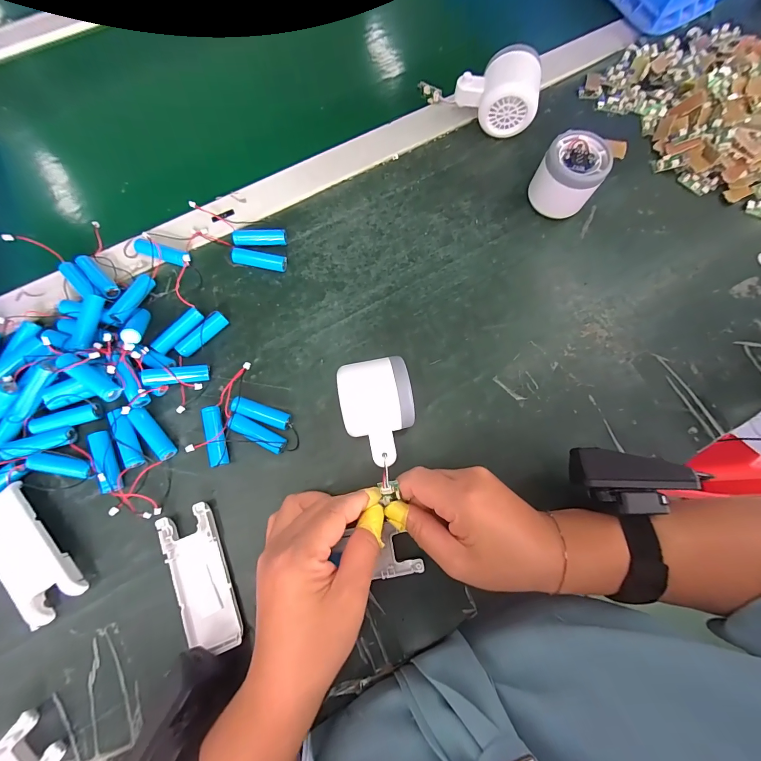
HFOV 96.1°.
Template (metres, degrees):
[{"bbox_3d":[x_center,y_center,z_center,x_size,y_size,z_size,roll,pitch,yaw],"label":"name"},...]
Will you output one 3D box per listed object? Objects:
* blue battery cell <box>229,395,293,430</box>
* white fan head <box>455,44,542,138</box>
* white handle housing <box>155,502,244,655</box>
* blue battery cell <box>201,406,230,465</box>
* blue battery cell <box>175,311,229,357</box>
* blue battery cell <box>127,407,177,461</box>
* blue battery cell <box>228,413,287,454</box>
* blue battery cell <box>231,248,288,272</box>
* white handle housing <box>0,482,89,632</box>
[{"bbox_3d":[-0.104,0.028,0.299,0.051,0.012,0.016,18,76,3],"label":"blue battery cell"},{"bbox_3d":[0.123,-0.303,0.364,0.085,0.057,0.061,13,76,1],"label":"white fan head"},{"bbox_3d":[-0.139,0.153,0.266,0.039,0.011,0.104,-21,78,-7],"label":"white handle housing"},{"bbox_3d":[-0.139,0.047,0.292,0.015,0.015,0.051,-14,77,-5],"label":"blue battery cell"},{"bbox_3d":[-0.161,-0.041,0.312,0.013,0.014,0.050,43,79,8],"label":"blue battery cell"},{"bbox_3d":[-0.192,0.045,0.289,0.014,0.014,0.049,-43,81,-11],"label":"blue battery cell"},{"bbox_3d":[-0.105,0.045,0.293,0.050,0.014,0.014,28,77,5],"label":"blue battery cell"},{"bbox_3d":[-0.117,-0.116,0.333,0.050,0.013,0.015,9,76,0],"label":"blue battery cell"},{"bbox_3d":[-0.267,0.131,0.261,0.038,0.019,0.099,-40,81,-10],"label":"white handle housing"}]

